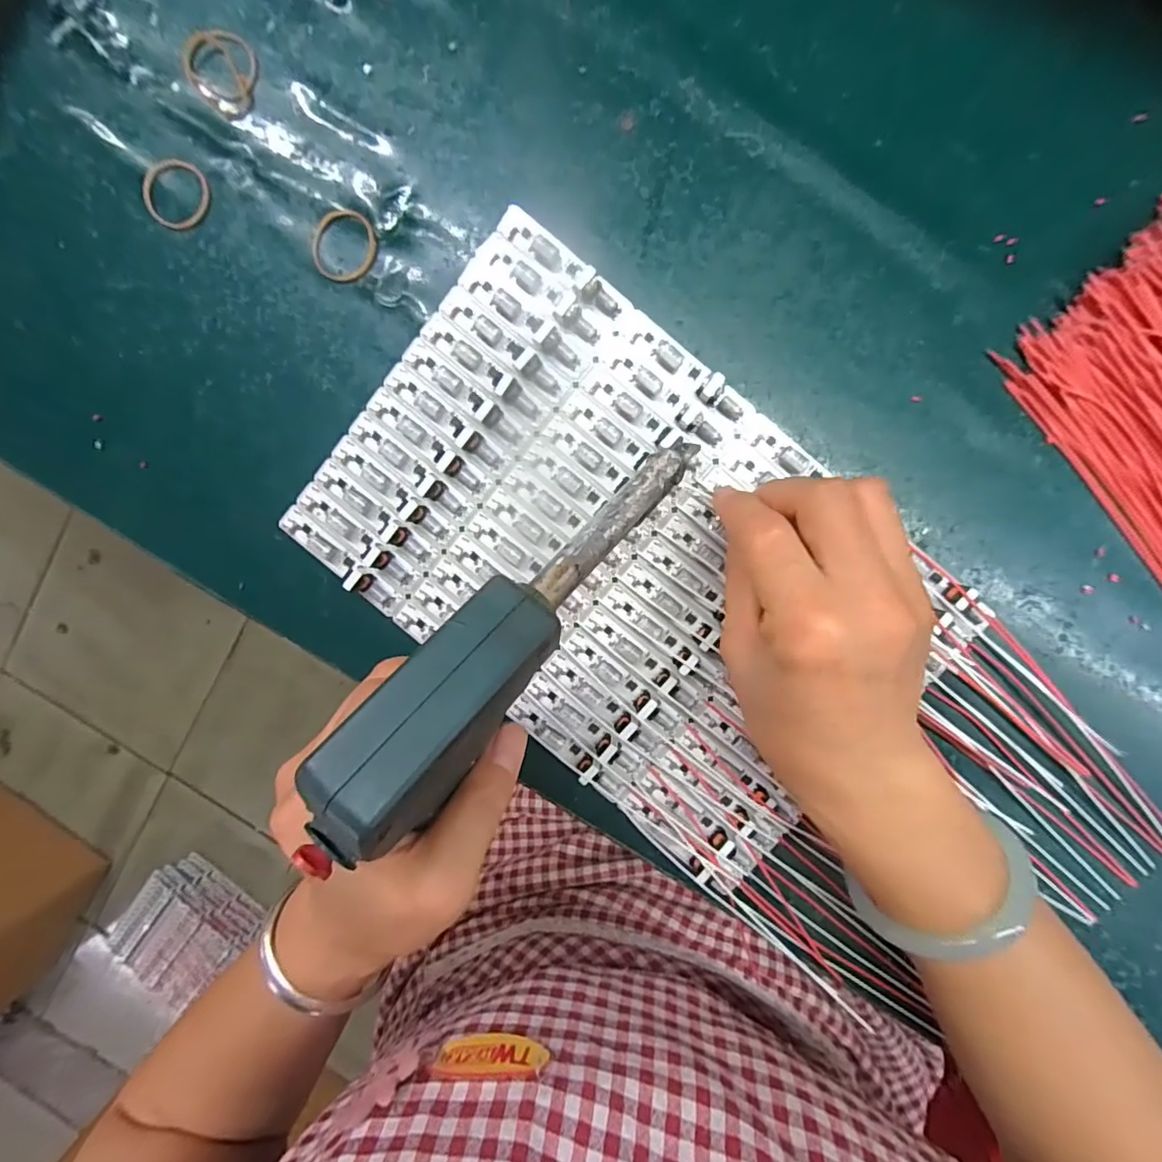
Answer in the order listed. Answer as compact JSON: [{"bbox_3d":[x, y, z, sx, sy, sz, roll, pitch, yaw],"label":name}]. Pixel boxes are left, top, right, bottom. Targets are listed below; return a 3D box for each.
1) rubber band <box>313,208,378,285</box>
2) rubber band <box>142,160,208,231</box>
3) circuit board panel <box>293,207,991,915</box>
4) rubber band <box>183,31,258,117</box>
[{"bbox_3d":[-0.114,-0.160,0.264,0.031,0.007,0.033,0,96,4],"label":"rubber band"},{"bbox_3d":[-0.197,-0.187,0.266,0.035,0.004,0.031,21,97,2],"label":"rubber band"},{"bbox_3d":[0.019,-0.008,0.267,0.290,0.014,0.187,39,97,-1],"label":"circuit board panel"},{"bbox_3d":[-0.169,-0.239,0.256,0.039,0.004,0.034,27,97,1],"label":"rubber band"}]

